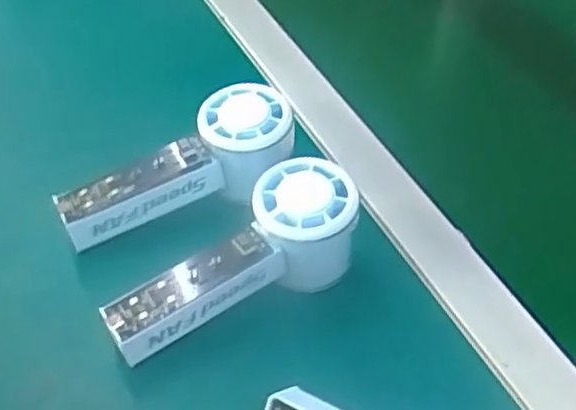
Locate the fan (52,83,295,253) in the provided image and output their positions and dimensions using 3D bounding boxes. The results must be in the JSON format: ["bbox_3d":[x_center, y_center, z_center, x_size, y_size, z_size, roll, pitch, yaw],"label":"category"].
[{"bbox_3d":[-0.064,-0.017,0.437,0.148,0.056,0.047,-29,54,-9],"label":"fan"}]

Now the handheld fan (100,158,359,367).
[{"bbox_3d":[-0.031,0.030,0.387,0.145,0.060,0.060,-15,50,-15],"label":"handheld fan"}]

